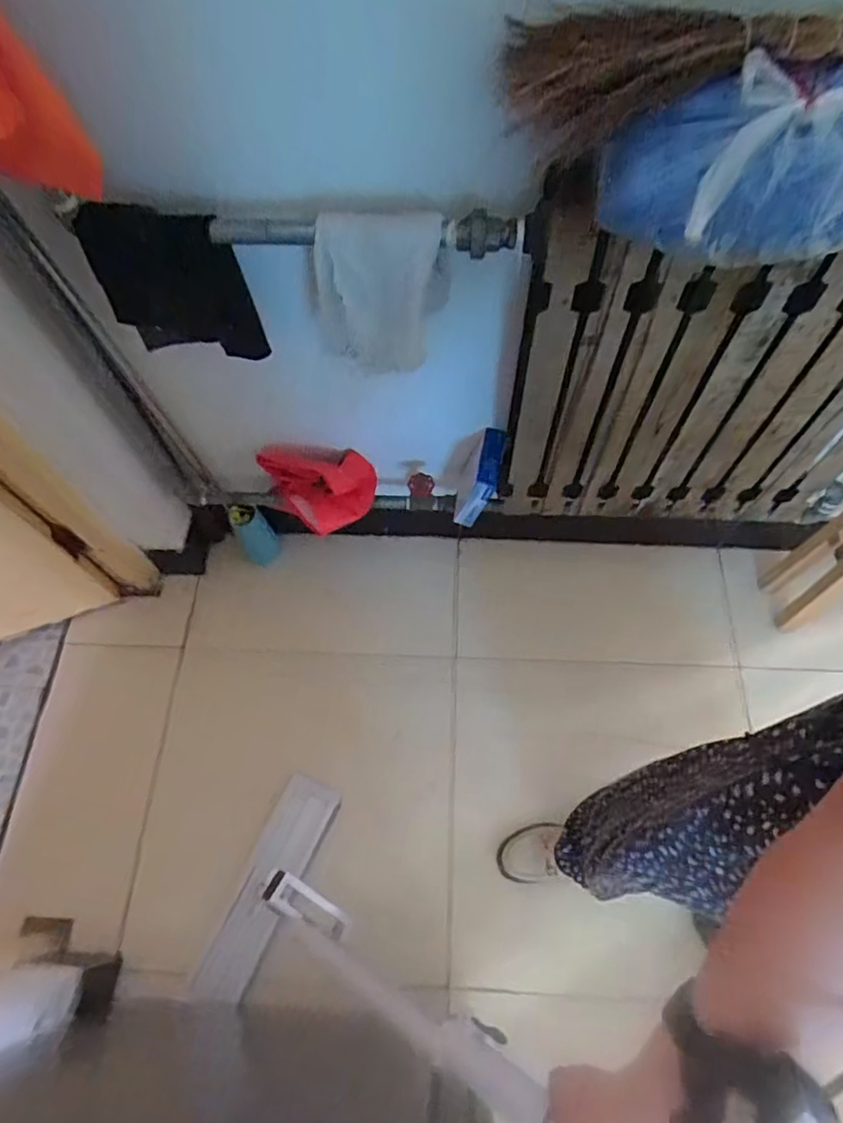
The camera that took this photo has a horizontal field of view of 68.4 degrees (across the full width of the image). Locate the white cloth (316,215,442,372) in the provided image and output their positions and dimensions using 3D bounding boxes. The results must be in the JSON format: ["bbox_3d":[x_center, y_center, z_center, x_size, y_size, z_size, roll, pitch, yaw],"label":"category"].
[{"bbox_3d":[-0.050,-0.320,0.765,0.152,0.217,0.035,0,65,1],"label":"white cloth"}]

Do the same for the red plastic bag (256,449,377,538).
[{"bbox_3d":[-0.195,-0.128,1.168,0.218,0.099,0.163,-3,65,0],"label":"red plastic bag"}]

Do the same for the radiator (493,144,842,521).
[{"bbox_3d":[0.424,-0.222,0.877,0.573,0.648,0.076,2,65,2],"label":"radiator"}]

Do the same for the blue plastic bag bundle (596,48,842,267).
[{"bbox_3d":[0.312,-0.363,0.565,0.290,0.098,0.133,-7,65,-2],"label":"blue plastic bag bundle"}]

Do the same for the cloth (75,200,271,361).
[{"bbox_3d":[-0.307,-0.341,0.789,0.181,0.219,0.042,2,65,2],"label":"cloth"}]

